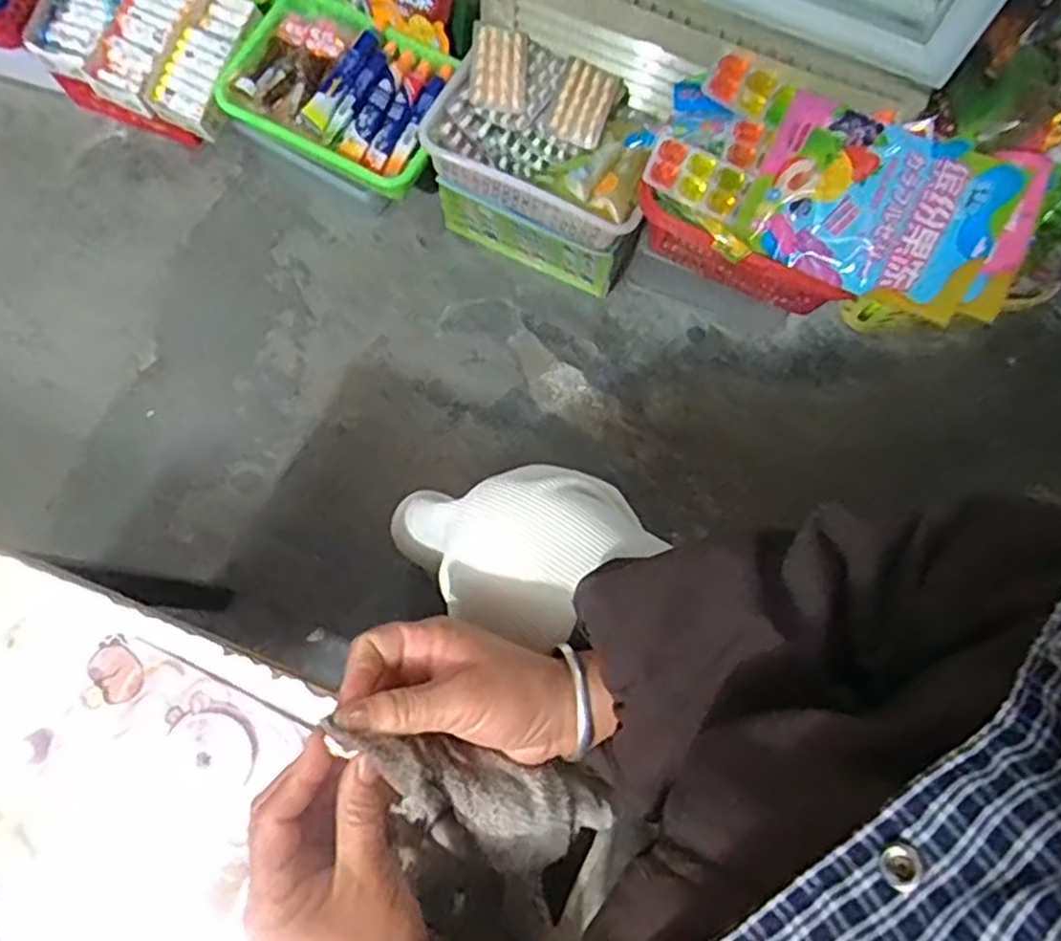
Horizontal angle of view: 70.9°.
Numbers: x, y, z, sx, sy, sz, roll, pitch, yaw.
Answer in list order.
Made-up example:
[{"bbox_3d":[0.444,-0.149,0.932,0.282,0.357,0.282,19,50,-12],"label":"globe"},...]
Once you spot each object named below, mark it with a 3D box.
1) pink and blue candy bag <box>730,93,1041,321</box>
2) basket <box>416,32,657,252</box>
[{"bbox_3d":[0.368,-0.270,0.772,0.265,0.047,0.180,19,95,18],"label":"pink and blue candy bag"},{"bbox_3d":[0.025,-0.407,0.890,0.266,0.085,0.188,23,76,5],"label":"basket"}]

